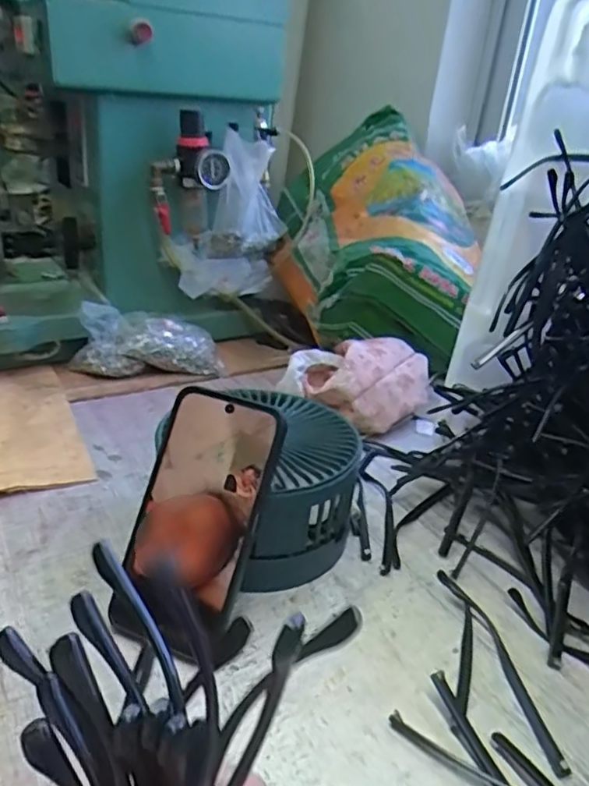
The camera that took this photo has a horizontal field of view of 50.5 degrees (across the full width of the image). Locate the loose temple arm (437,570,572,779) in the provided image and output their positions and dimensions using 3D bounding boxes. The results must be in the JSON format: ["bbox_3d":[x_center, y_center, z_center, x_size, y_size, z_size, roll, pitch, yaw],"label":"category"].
[{"bbox_3d":[0.138,0.175,0.418,0.017,0.004,0.160,-1,26,-13],"label":"loose temple arm"}]

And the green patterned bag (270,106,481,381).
[{"bbox_3d":[0.100,-0.251,0.905,0.249,0.165,0.489,1,42,-9],"label":"green patterned bag"}]

